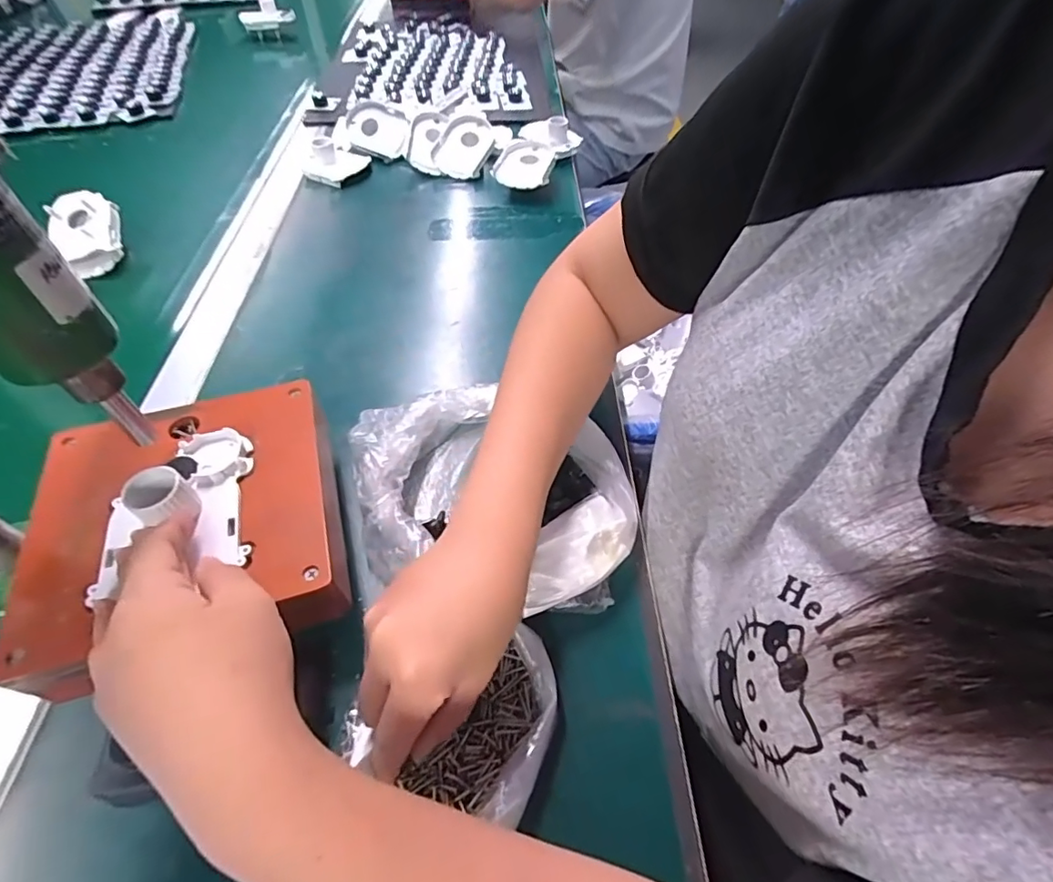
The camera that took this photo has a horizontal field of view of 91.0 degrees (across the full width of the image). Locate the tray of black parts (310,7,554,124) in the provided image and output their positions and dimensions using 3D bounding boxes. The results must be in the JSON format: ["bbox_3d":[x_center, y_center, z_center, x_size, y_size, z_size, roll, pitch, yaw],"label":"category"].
[{"bbox_3d":[-0.150,-0.662,0.893,0.375,0.038,0.602,-4,53,-3],"label":"tray of black parts"}]

